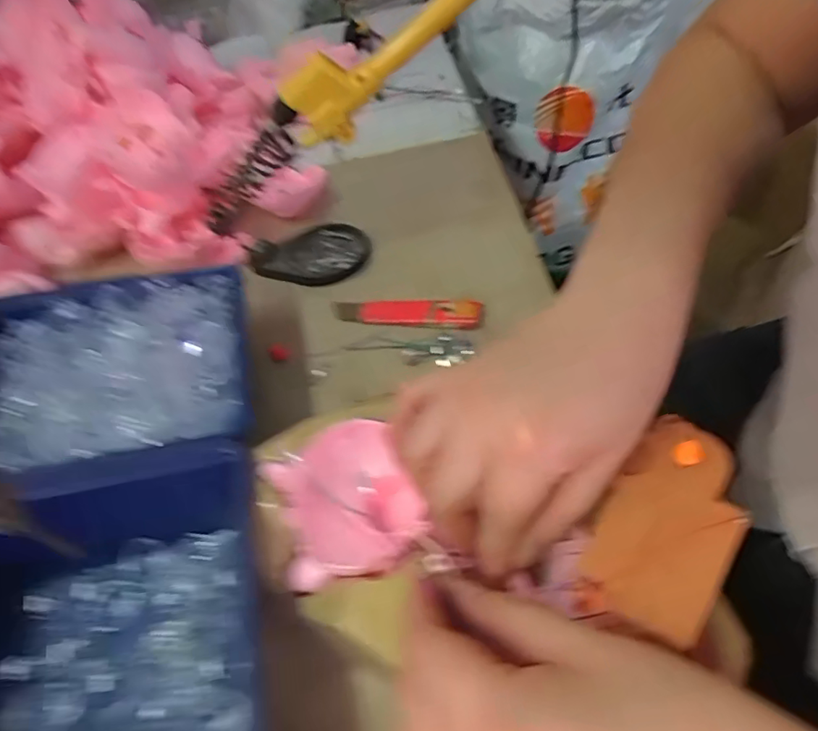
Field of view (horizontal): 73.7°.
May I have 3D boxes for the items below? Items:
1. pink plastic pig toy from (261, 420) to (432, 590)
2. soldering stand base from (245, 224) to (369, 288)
[{"bbox_3d":[-0.030,0.062,0.258,0.064,0.020,0.066,-18,51,-4],"label":"pink plastic pig toy"},{"bbox_3d":[-0.078,-0.090,0.431,0.092,0.011,0.062,-17,51,-3],"label":"soldering stand base"}]

